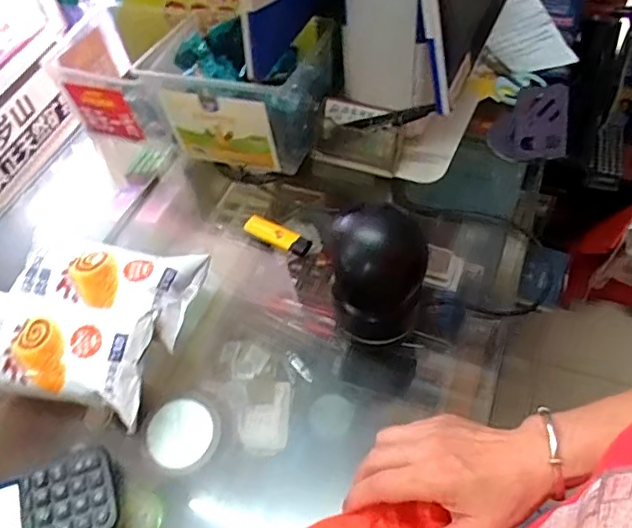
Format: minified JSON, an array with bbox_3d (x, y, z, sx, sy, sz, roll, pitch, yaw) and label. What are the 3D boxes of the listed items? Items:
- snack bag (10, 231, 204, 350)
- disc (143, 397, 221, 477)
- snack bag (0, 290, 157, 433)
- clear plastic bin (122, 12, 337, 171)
[{"bbox_3d":[-0.208,0.021,0.557,0.176,0.043,0.110,6,53,11],"label":"snack bag"},{"bbox_3d":[-0.124,0.157,0.527,0.067,0.012,0.065,-3,52,4],"label":"disc"},{"bbox_3d":[-0.243,0.072,0.512,0.205,0.041,0.089,9,53,13],"label":"snack bag"},{"bbox_3d":[-0.098,-0.205,0.687,0.207,0.113,0.131,16,55,17],"label":"clear plastic bin"}]

